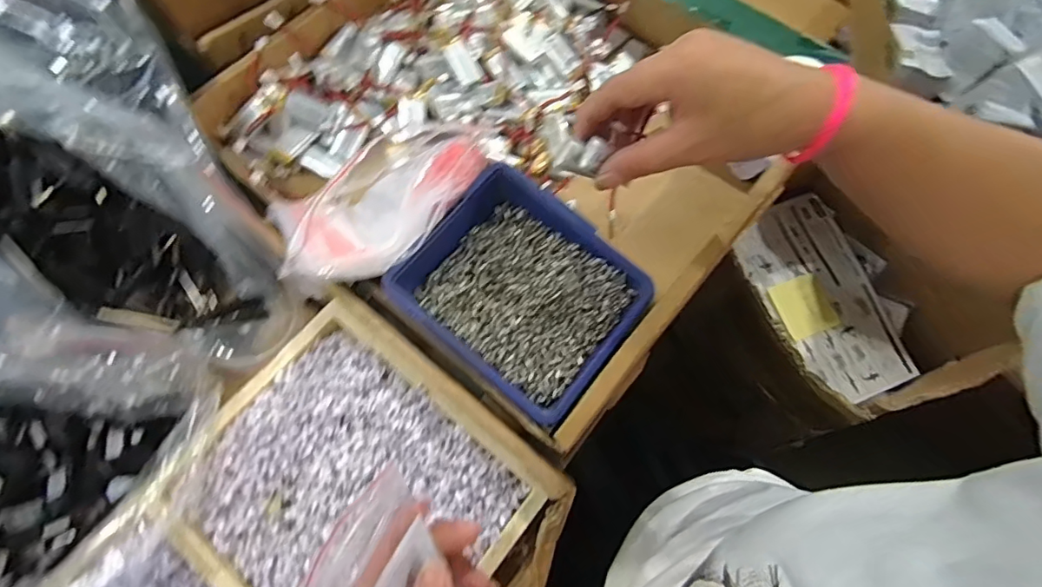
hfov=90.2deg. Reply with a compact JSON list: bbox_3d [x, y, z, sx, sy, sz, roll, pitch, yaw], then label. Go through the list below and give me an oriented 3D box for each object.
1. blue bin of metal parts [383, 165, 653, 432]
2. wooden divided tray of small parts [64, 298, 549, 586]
[{"bbox_3d":[0.003,-0.002,0.343,0.137,0.042,0.124,38,73,12],"label":"blue bin of metal parts"},{"bbox_3d":[-0.155,0.179,0.297,0.190,0.031,0.319,37,73,12],"label":"wooden divided tray of small parts"}]

